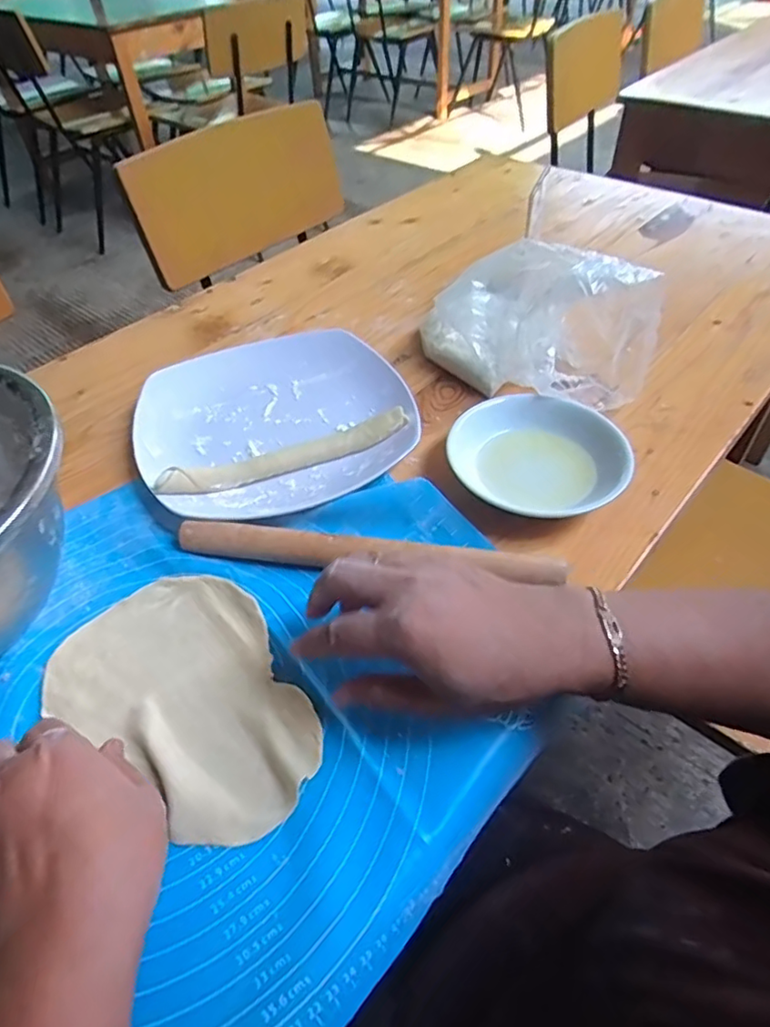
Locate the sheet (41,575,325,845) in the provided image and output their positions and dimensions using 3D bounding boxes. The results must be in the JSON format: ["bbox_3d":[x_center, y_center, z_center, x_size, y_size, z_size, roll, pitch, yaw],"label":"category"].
[{"bbox_3d":[-0.115,0.106,0.363,0.179,0.006,0.119,27,54,24],"label":"sheet"}]

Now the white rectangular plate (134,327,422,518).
[{"bbox_3d":[-0.097,-0.089,0.522,0.230,0.023,0.225,-24,52,-17],"label":"white rectangular plate"}]

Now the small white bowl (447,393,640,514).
[{"bbox_3d":[0.124,-0.043,0.464,0.124,0.045,0.121,-2,49,2],"label":"small white bowl"}]

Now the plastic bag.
[{"bbox_3d":[0.135,-0.180,0.541,0.206,0.120,0.119,29,56,26],"label":"plastic bag"}]

